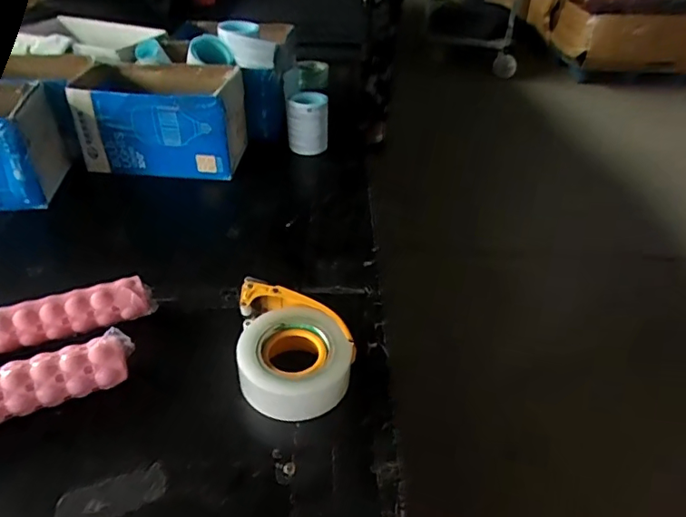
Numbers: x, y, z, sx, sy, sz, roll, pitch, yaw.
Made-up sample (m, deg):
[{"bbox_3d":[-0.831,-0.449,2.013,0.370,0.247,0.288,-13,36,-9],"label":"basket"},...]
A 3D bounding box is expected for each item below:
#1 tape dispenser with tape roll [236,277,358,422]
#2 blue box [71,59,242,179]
[{"bbox_3d":[-0.055,0.101,0.602,0.123,0.073,0.152,-2,35,-6],"label":"tape dispenser with tape roll"},{"bbox_3d":[-0.351,-0.260,1.011,0.313,0.169,0.197,1,35,-3],"label":"blue box"}]

